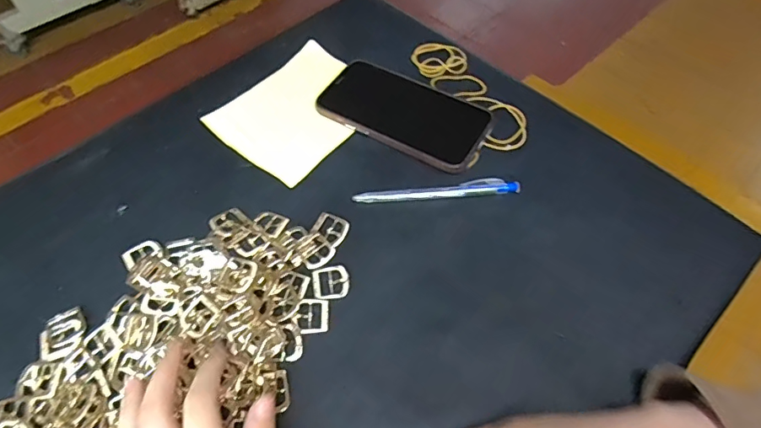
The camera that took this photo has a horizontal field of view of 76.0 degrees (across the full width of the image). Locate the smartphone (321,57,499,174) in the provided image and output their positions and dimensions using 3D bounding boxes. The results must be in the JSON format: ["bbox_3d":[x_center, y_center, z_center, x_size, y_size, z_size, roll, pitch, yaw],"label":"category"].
[{"bbox_3d":[0.023,-0.098,0.466,0.157,0.009,0.083,27,61,16],"label":"smartphone"}]

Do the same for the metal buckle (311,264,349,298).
[{"bbox_3d":[-0.038,0.052,0.372,0.027,0.004,0.025,-8,58,-6],"label":"metal buckle"}]

